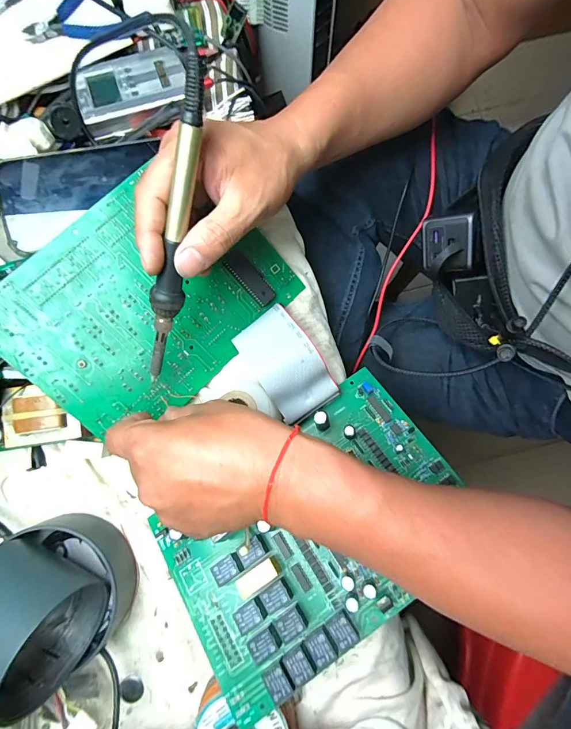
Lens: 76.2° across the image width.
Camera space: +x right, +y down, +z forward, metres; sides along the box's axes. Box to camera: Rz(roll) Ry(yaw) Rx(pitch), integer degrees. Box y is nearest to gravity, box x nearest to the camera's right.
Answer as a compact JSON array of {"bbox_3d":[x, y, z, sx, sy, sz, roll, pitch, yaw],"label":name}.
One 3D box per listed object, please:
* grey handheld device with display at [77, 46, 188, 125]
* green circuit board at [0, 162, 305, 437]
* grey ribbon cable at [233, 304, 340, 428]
[{"bbox_3d":[-0.145,-0.264,0.347,0.098,0.019,0.067,-18,80,-3],"label":"grey handheld device with display"},{"bbox_3d":[-0.110,-0.053,0.299,0.212,0.006,0.157,-45,106,-9],"label":"green circuit board"},{"bbox_3d":[-0.001,0.000,0.298,0.051,0.035,0.087,-35,81,-5],"label":"grey ribbon cable"}]

